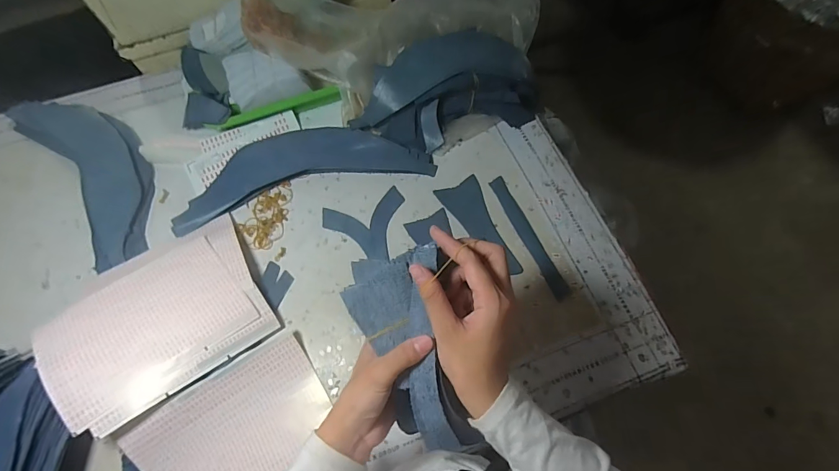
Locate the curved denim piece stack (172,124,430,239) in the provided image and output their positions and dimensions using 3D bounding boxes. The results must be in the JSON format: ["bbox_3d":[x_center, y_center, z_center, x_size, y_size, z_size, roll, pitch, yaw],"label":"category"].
[{"bbox_3d":[-0.172,-0.103,0.597,0.364,0.021,0.114,-14,66,-5],"label":"curved denim piece stack"}]

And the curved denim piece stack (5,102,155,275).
[{"bbox_3d":[-0.488,-0.110,0.607,0.129,0.010,0.342,-39,70,-15],"label":"curved denim piece stack"}]

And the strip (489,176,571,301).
[{"bbox_3d":[0.149,-0.001,0.557,0.022,0.004,0.190,-22,66,-6],"label":"strip"}]

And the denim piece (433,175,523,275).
[{"bbox_3d":[0.083,-0.011,0.565,0.060,0.004,0.155,-22,67,-8],"label":"denim piece"}]

